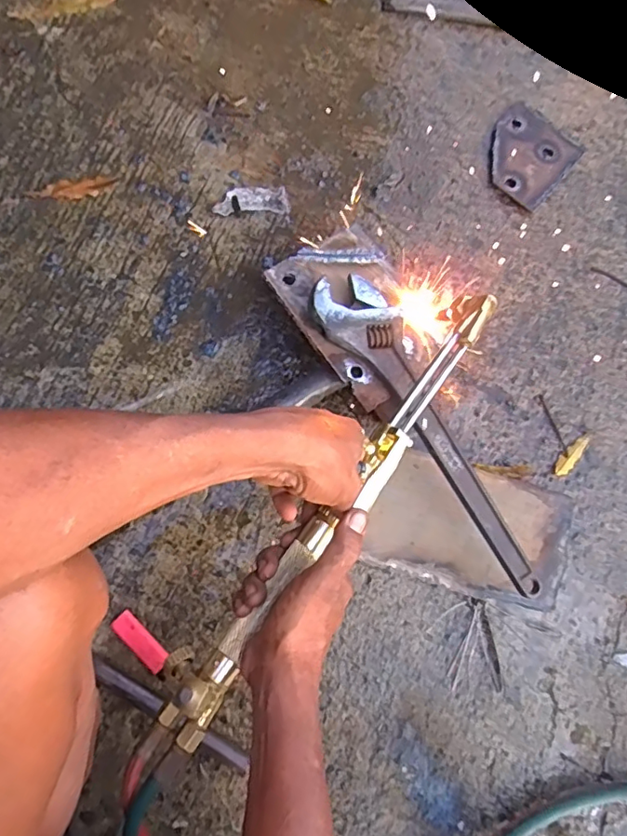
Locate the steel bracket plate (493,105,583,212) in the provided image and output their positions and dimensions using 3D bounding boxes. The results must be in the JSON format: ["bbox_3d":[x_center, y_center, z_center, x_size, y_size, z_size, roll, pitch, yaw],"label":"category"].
[{"bbox_3d":[0.281,-0.347,0.727,0.111,0.005,0.125,40,77,6],"label":"steel bracket plate"}]

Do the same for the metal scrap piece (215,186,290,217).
[{"bbox_3d":[-0.078,-0.271,0.691,0.091,0.010,0.037,-6,77,-5],"label":"metal scrap piece"}]

